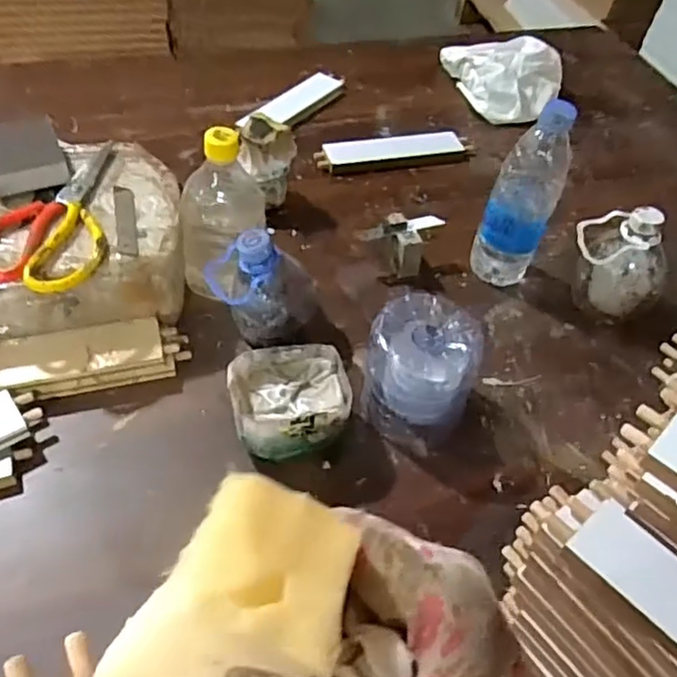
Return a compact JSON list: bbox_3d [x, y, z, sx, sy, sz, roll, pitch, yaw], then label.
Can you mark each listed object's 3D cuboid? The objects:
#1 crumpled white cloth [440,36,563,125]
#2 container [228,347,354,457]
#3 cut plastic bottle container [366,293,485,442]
[{"bbox_3d":[0.247,-0.400,1.015,0.190,0.066,0.155,15,50,7],"label":"crumpled white cloth"},{"bbox_3d":[-0.042,0.062,0.588,0.100,0.068,0.088,-4,50,-9],"label":"container"},{"bbox_3d":[0.075,0.031,0.603,0.096,0.103,0.089,3,49,-3],"label":"cut plastic bottle container"}]

